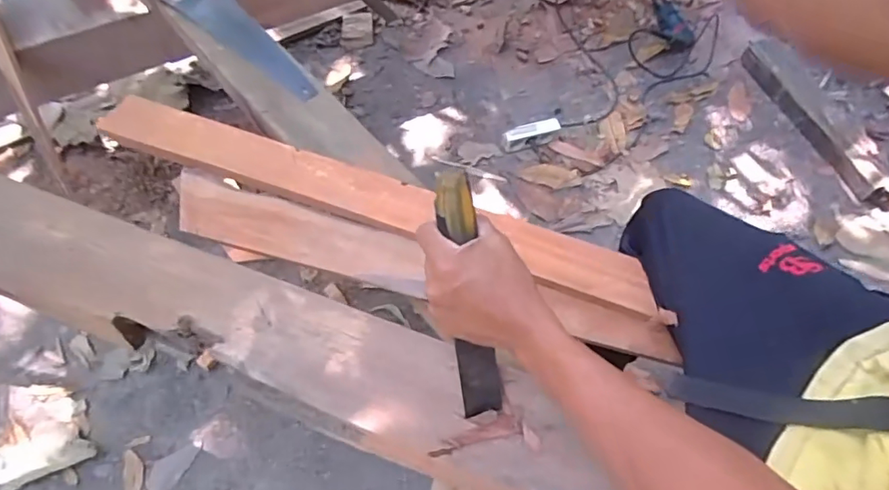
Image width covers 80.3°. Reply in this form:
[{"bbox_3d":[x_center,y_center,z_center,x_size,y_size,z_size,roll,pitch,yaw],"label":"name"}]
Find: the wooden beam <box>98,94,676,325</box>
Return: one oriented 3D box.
[{"bbox_3d":[-0.108,-0.071,0.713,0.790,0.023,0.098,20,61,11],"label":"wooden beam"}]

